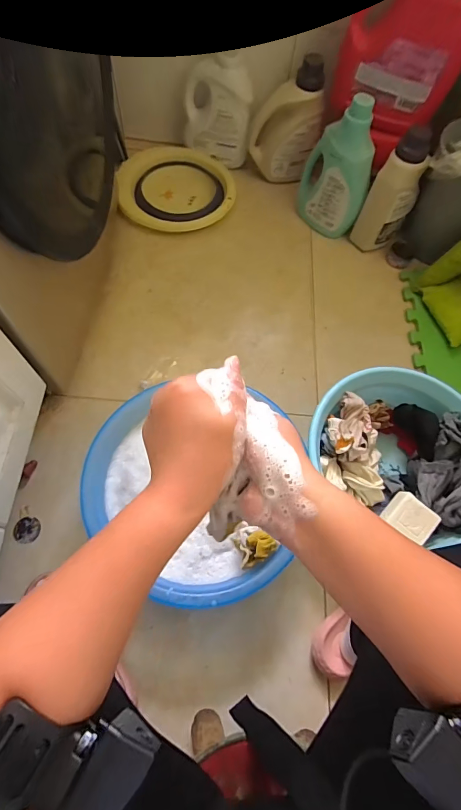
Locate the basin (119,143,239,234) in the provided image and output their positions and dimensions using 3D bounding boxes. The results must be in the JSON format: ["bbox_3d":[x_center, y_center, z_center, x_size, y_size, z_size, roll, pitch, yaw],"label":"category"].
[{"bbox_3d":[-0.145,-0.587,1.011,0.302,0.058,0.277,-9,69,-9],"label":"basin"}]

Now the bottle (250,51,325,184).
[{"bbox_3d":[0.144,-0.724,0.974,0.175,0.245,0.098,1,67,-5],"label":"bottle"}]

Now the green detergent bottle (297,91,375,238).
[{"bbox_3d":[0.258,-0.561,0.903,0.163,0.280,0.089,20,67,4],"label":"green detergent bottle"}]

